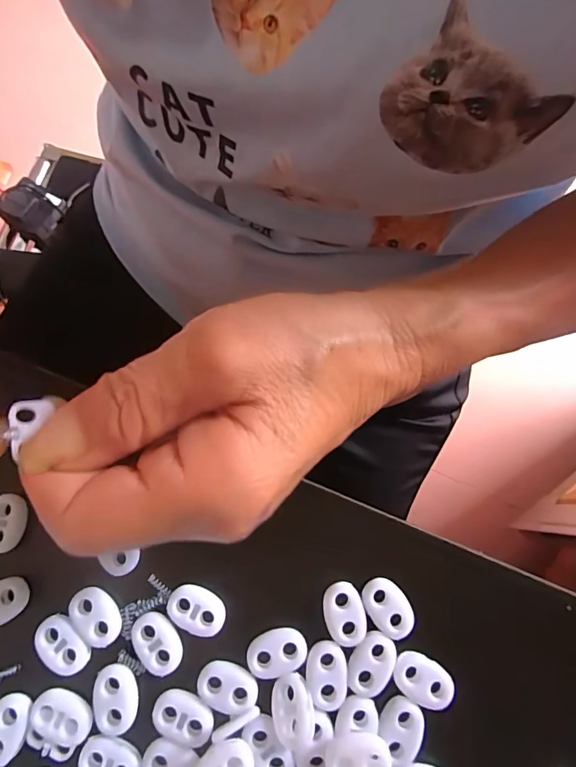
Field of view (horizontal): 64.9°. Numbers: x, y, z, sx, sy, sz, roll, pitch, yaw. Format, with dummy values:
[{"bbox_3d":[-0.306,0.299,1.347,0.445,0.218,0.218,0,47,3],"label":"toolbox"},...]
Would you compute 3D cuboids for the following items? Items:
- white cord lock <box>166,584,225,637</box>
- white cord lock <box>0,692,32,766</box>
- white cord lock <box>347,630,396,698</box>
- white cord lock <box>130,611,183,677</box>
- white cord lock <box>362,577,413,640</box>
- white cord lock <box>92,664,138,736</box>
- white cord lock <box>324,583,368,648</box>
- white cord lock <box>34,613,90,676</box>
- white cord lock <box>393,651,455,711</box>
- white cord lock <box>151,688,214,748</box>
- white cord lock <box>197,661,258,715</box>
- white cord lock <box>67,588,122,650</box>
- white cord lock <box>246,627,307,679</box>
[{"bbox_3d":[-0.035,0.087,0.174,0.023,0.004,0.016,16,75,4],"label":"white cord lock"},{"bbox_3d":[-0.103,0.126,0.165,0.015,0.004,0.023,15,75,4],"label":"white cord lock"},{"bbox_3d":[0.032,0.106,0.170,0.015,0.004,0.022,29,77,8],"label":"white cord lock"},{"bbox_3d":[-0.050,0.099,0.171,0.016,0.004,0.022,-28,77,-7],"label":"white cord lock"},{"bbox_3d":[0.039,0.086,0.173,0.015,0.004,0.022,-34,77,-9],"label":"white cord lock"},{"bbox_3d":[-0.064,0.117,0.166,0.015,0.004,0.022,-9,75,-2],"label":"white cord lock"},{"bbox_3d":[0.022,0.088,0.173,0.015,0.004,0.022,-11,75,-3],"label":"white cord lock"},{"bbox_3d":[-0.086,0.099,0.171,0.016,0.004,0.022,-43,79,-11],"label":"white cord lock"},{"bbox_3d":[0.050,0.111,0.169,0.021,0.005,0.015,27,76,7],"label":"white cord lock"},{"bbox_3d":[-0.038,0.122,0.166,0.023,0.004,0.015,15,75,4],"label":"white cord lock"},{"bbox_3d":[-0.023,0.113,0.168,0.022,0.004,0.016,16,75,4],"label":"white cord lock"},{"bbox_3d":[-0.074,0.090,0.174,0.022,0.004,0.015,43,79,11],"label":"white cord lock"},{"bbox_3d":[-0.004,0.102,0.171,0.023,0.004,0.015,-20,76,-5],"label":"white cord lock"}]

